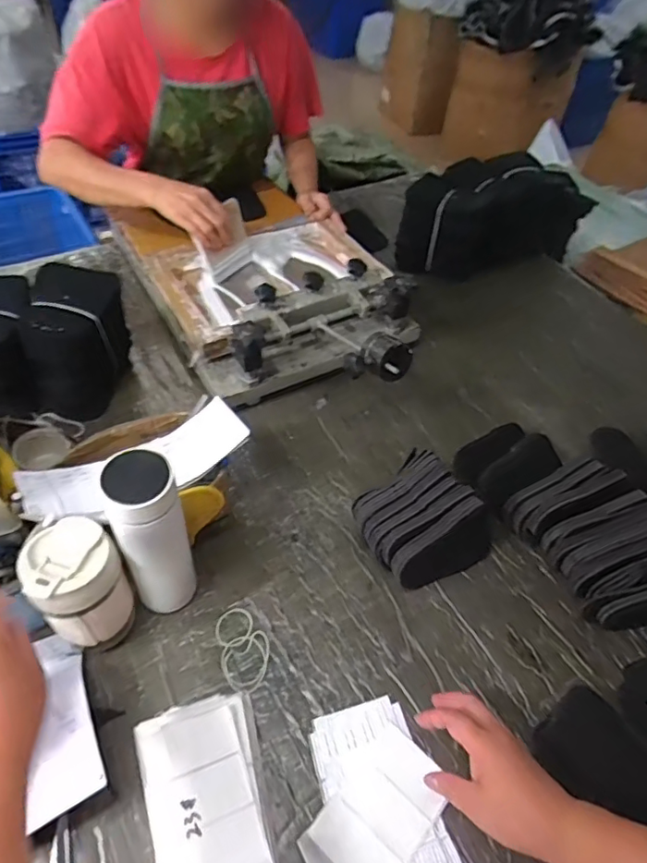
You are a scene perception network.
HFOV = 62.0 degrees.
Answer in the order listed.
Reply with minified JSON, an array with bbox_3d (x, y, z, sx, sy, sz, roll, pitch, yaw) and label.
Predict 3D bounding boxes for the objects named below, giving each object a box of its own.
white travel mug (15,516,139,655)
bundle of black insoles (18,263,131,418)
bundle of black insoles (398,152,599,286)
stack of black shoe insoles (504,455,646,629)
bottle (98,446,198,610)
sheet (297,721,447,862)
[{"bbox_3d":[-0.244,0.162,0.552,0.080,0.153,0.077,-29,59,-27],"label":"white travel mug"},{"bbox_3d":[-0.345,-0.129,0.779,0.112,0.160,0.154,-2,50,-8],"label":"bundle of black insoles"},{"bbox_3d":[0.338,-0.426,1.082,0.397,0.186,0.180,-25,57,-24],"label":"bundle of black insoles"},{"bbox_3d":[0.351,0.135,0.661,0.151,0.089,0.196,-21,55,-22],"label":"stack of black shoe insoles"},{"bbox_3d":[-0.169,0.115,0.548,0.064,0.236,0.055,-18,54,-20],"label":"bottle"},{"bbox_3d":[0.051,0.353,0.494,0.083,0.029,0.147,37,56,23],"label":"sheet"}]

